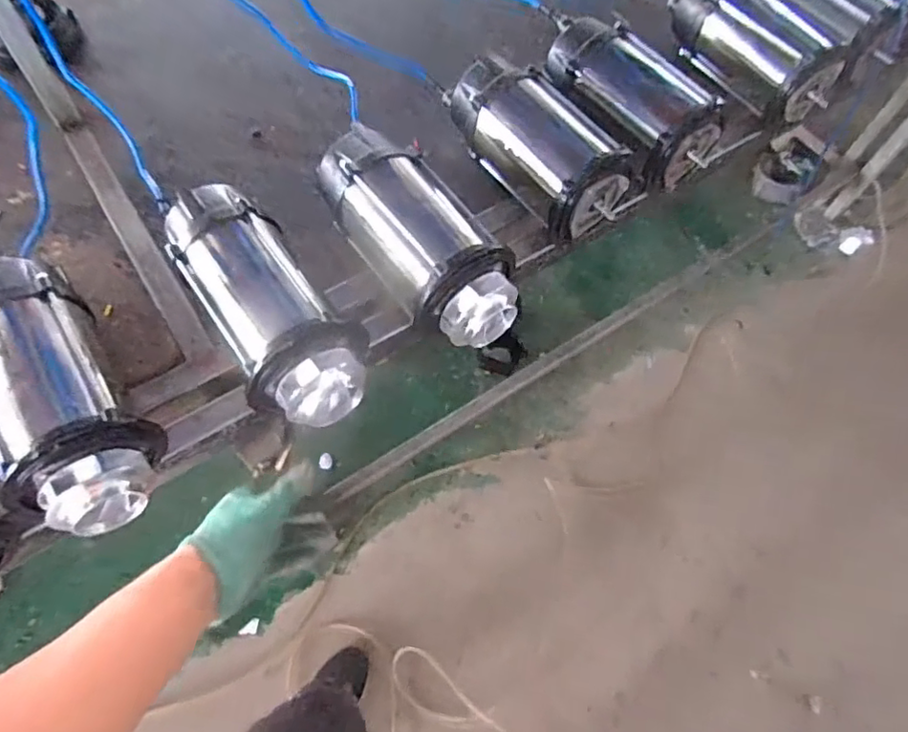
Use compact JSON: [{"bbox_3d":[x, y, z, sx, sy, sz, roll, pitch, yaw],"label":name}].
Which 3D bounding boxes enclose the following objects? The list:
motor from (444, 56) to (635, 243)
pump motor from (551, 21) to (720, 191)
[{"bbox_3d":[0.114,-0.303,0.819,0.130,0.121,0.272,-32,69,-18],"label":"motor"},{"bbox_3d":[0.247,-0.384,0.864,0.121,0.118,0.265,-33,70,-18],"label":"pump motor"}]

